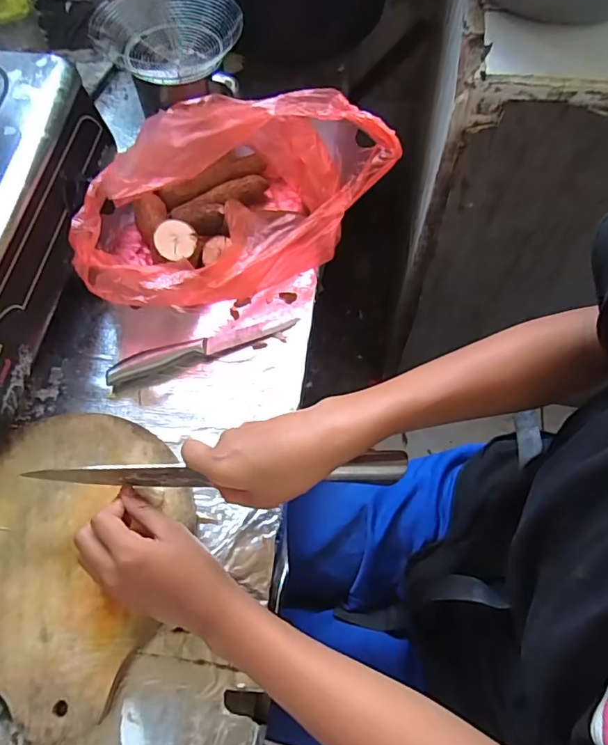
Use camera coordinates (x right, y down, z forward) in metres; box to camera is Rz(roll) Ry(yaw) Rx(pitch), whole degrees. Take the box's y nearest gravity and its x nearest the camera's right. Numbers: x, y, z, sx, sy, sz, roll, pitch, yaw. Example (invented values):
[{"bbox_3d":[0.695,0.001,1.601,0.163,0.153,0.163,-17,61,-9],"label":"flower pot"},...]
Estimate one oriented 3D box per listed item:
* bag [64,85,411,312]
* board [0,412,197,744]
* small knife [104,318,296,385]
[{"bbox_3d":[-0.095,-0.204,0.569,0.333,0.157,0.210,-27,66,-13],"label":"bag"},{"bbox_3d":[-0.218,0.158,0.445,0.194,0.016,0.245,16,64,8],"label":"board"},{"bbox_3d":[-0.113,-0.031,0.559,0.215,0.010,0.025,-17,78,-15],"label":"small knife"}]

